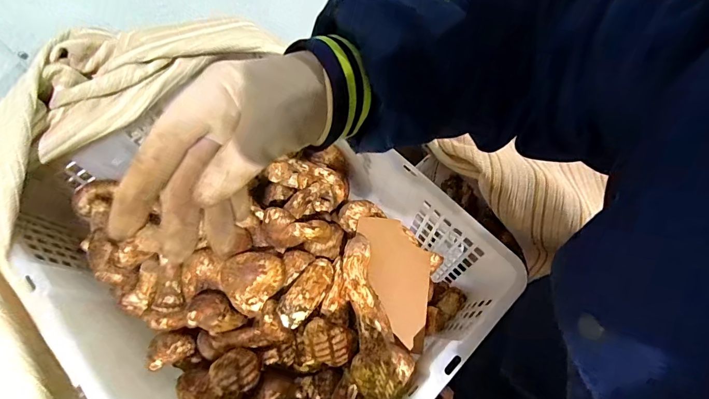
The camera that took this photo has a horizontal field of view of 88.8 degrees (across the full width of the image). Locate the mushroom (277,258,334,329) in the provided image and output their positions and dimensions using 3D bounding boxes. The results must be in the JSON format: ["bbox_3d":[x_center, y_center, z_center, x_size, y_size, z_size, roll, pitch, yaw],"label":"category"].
[{"bbox_3d":[-0.049,0.096,0.379,0.032,0.022,0.078,28,67,16],"label":"mushroom"}]

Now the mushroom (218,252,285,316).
[{"bbox_3d":[-0.108,0.085,0.386,0.057,0.044,0.061,-1,62,2],"label":"mushroom"}]

